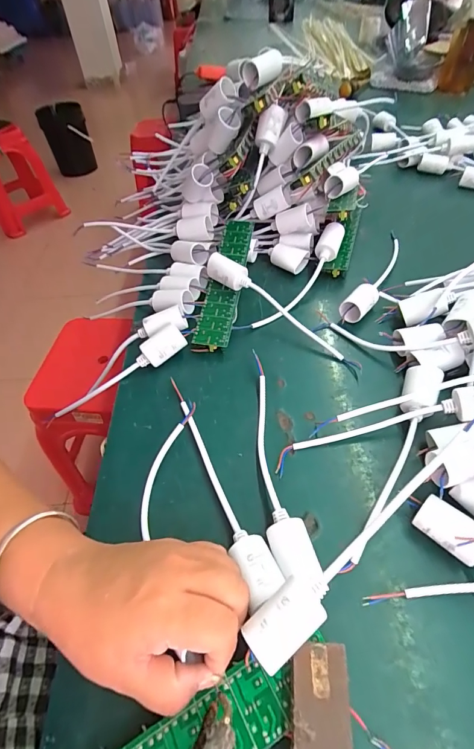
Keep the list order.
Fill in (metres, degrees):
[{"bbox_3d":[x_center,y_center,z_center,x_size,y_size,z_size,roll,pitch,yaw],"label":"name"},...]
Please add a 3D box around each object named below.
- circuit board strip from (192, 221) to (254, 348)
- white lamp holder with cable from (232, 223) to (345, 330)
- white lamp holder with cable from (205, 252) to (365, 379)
[{"bbox_3d":[-0.013,-0.118,0.447,0.039,0.008,0.204,6,59,9],"label":"circuit board strip"},{"bbox_3d":[0.071,-0.110,0.445,0.029,0.026,0.190,32,74,27],"label":"white lamp holder with cable"},{"bbox_3d":[0.051,-0.070,0.412,0.205,0.032,0.028,39,64,12],"label":"white lamp holder with cable"}]

